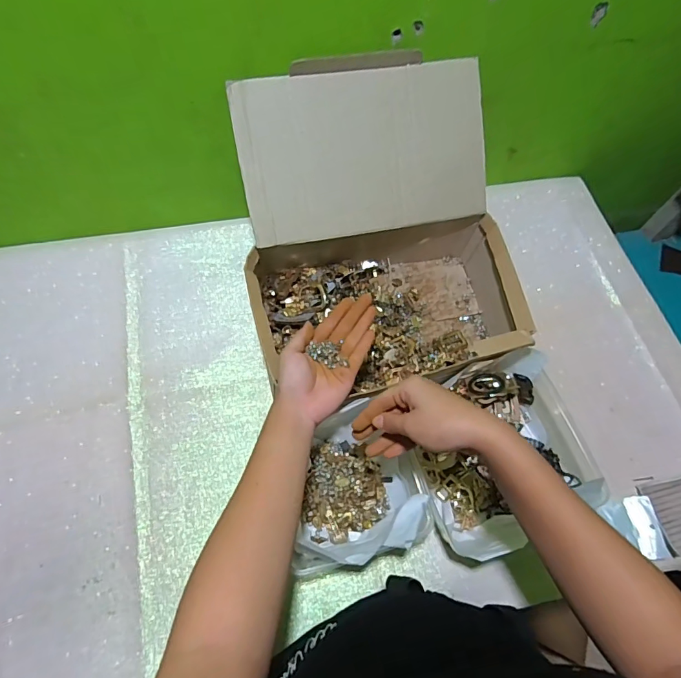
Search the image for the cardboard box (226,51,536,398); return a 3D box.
[{"bbox_3d":[0.050,-0.123,0.561,0.327,0.228,0.340,-7,63,-7],"label":"cardboard box"}]

